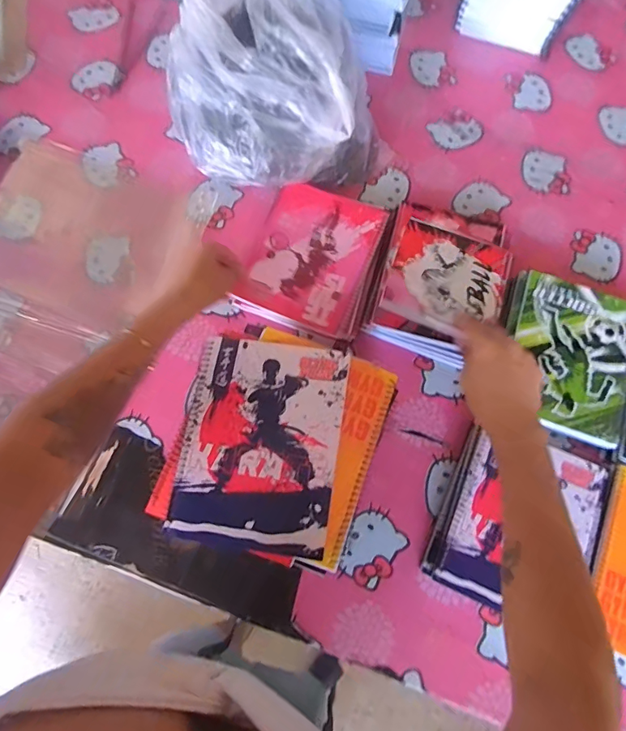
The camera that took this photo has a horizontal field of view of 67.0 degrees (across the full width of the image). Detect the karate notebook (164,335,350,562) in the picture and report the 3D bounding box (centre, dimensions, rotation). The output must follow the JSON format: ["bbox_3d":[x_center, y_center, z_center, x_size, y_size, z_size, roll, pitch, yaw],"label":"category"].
[{"bbox_3d":[-0.048,0.070,0.451,0.146,0.014,0.190,10,69,2],"label":"karate notebook"}]

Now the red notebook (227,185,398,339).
[{"bbox_3d":[0.007,-0.144,0.638,0.176,0.026,0.193,15,70,4],"label":"red notebook"}]

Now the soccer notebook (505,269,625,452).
[{"bbox_3d":[0.322,-0.015,0.592,0.158,0.012,0.198,19,72,6],"label":"soccer notebook"}]

